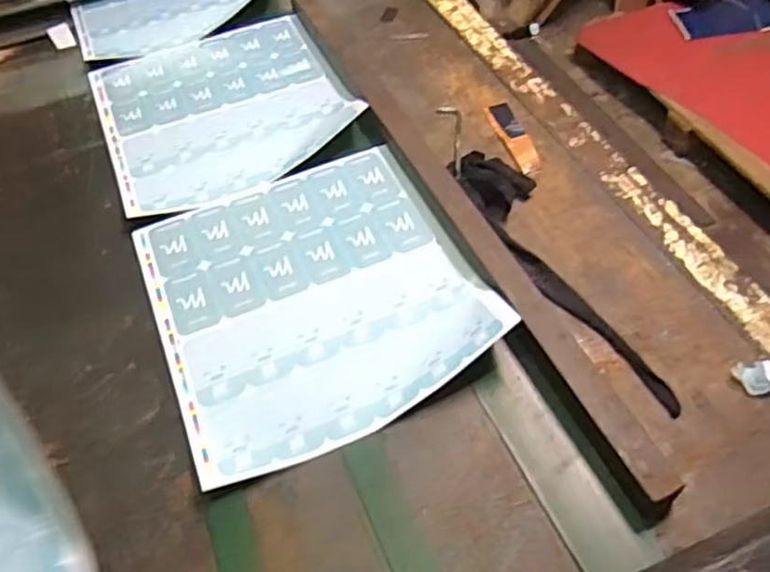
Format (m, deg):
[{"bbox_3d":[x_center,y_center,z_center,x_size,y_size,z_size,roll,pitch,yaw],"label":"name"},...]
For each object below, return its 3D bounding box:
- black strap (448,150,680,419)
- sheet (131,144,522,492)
[{"bbox_3d":[0.193,-0.026,0.780,0.091,0.027,0.421,-17,54,-10],"label":"black strap"},{"bbox_3d":[-0.089,-0.005,0.767,0.351,0.044,0.387,-20,55,-12],"label":"sheet"}]

